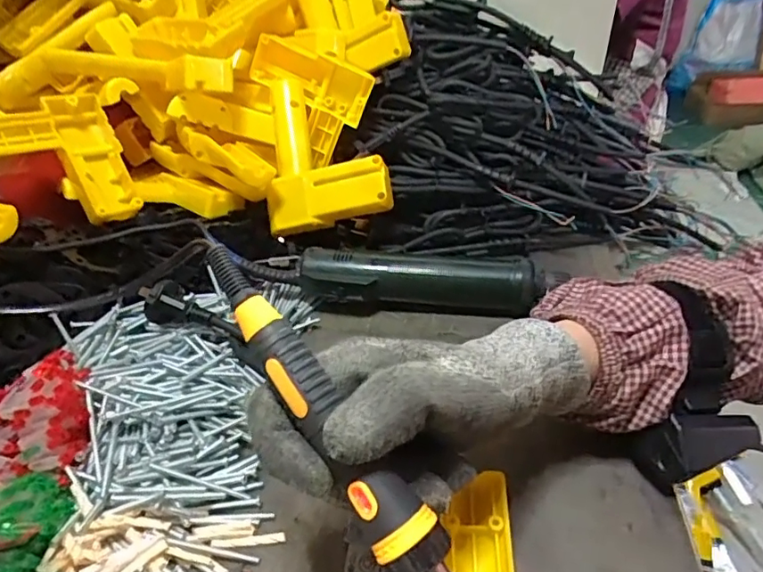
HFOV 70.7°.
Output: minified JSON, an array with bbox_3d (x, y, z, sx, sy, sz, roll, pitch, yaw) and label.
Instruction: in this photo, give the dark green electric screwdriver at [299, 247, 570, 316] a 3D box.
[{"bbox_3d":[0.039,-0.002,0.438,0.208,0.042,0.039,2,38,4],"label":"dark green electric screwdriver"}]

